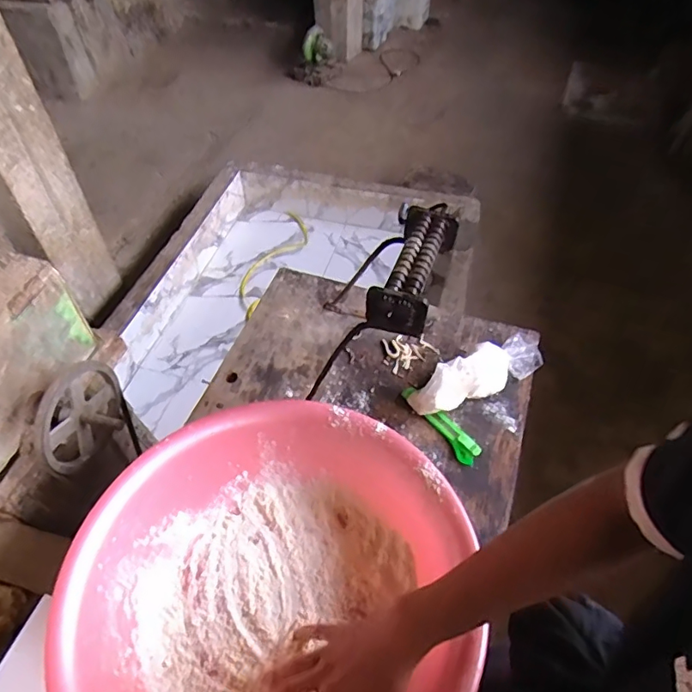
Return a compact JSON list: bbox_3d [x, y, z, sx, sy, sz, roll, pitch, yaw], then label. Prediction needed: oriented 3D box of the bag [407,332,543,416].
[{"bbox_3d":[0.205,0.035,0.778,0.230,0.080,0.062,-20,50,-30],"label":"bag"}]

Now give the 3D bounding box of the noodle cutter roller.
[{"bbox_3d":[0.085,-0.100,0.646,0.070,0.051,0.194,12,52,14],"label":"noodle cutter roller"}]

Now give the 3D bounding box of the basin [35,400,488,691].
[{"bbox_3d":[-0.073,0.256,0.568,0.390,0.129,0.376,-2,50,3],"label":"basin"}]

